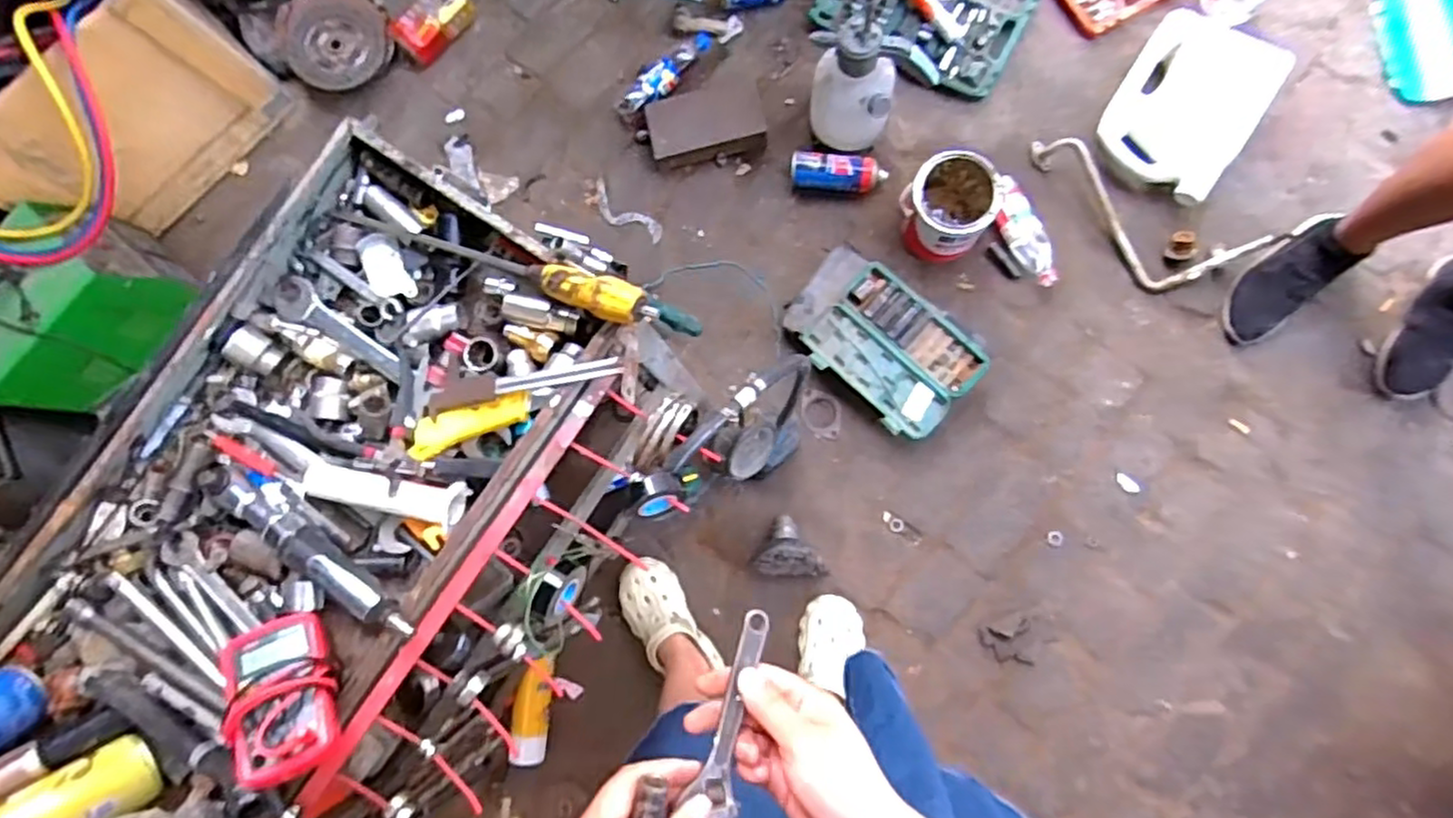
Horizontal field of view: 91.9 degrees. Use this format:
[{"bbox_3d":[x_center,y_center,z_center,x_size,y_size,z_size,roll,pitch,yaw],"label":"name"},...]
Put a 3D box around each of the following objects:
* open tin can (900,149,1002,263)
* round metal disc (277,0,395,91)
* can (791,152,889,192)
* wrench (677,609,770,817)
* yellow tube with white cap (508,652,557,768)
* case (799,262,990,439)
[{"bbox_3d":[0.402,-0.367,1.277,0.155,0.141,0.146,-1,83,4],"label":"open tin can"},{"bbox_3d":[-0.820,-0.787,1.474,0.216,0.060,0.213,-1,83,5],"label":"round metal disc"},{"bbox_3d":[0.215,-0.455,1.349,0.183,0.065,0.076,0,83,5],"label":"can"},{"bbox_3d":[0.000,0.196,0.442,0.032,0.017,0.140,11,64,6],"label":"wrench"},{"bbox_3d":[-0.354,0.551,1.282,0.063,0.040,0.214,8,84,5],"label":"yellow tube with white cap"},{"bbox_3d":[0.291,-0.115,1.273,0.325,0.046,0.224,40,88,8],"label":"case"}]

